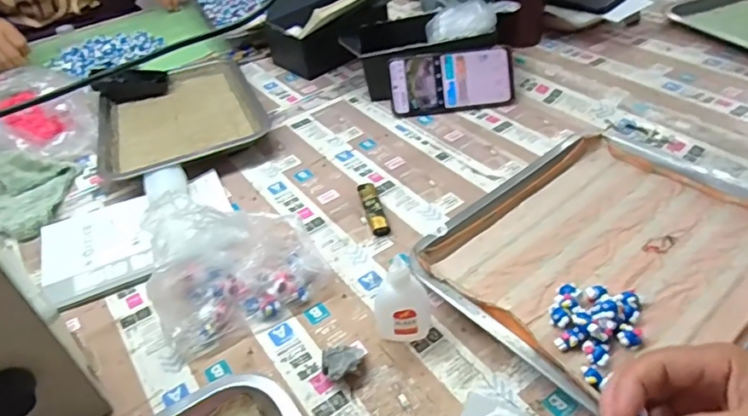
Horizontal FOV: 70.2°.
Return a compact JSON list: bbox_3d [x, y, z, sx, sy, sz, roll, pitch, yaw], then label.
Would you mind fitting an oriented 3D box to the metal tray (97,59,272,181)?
[{"bbox_3d":[-0.277,-0.136,0.761,0.214,0.024,0.298,-21,39,-15],"label":"metal tray"}]

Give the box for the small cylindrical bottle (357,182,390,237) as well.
[{"bbox_3d":[0.000,-0.001,0.579,0.020,0.017,0.081,-13,41,-7],"label":"small cylindrical bottle"}]

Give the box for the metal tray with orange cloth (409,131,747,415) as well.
[{"bbox_3d":[0.226,0.043,0.500,0.315,0.039,0.265,-32,47,-26],"label":"metal tray with orange cloth"}]

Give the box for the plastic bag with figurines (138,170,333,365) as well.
[{"bbox_3d":[-0.126,0.043,0.483,0.147,0.109,0.112,-17,41,-12],"label":"plastic bag with figurines"}]

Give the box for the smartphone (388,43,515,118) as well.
[{"bbox_3d":[0.105,-0.172,0.723,0.165,0.082,0.007,-7,11,2],"label":"smartphone"}]

